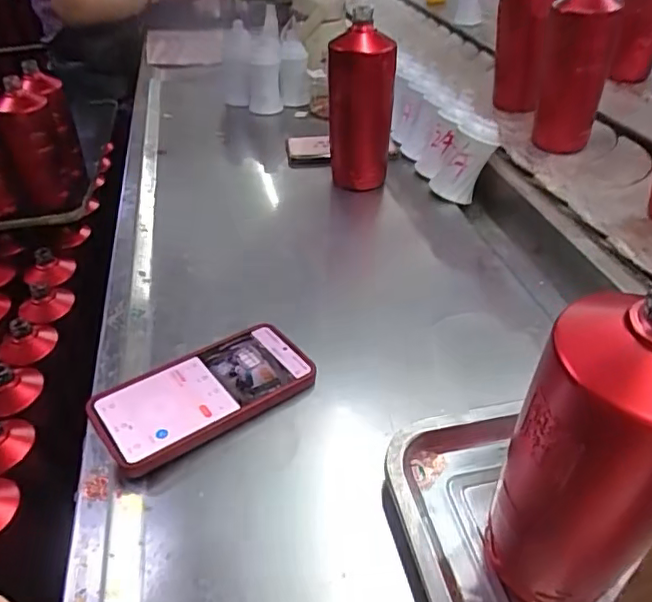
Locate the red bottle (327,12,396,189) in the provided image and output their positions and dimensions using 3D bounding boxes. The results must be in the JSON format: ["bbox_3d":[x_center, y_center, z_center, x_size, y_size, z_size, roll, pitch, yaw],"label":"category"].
[{"bbox_3d":[0.045,-0.251,0.754,0.083,0.207,0.072,1,38,5],"label":"red bottle"}]

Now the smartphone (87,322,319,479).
[{"bbox_3d":[-0.093,0.071,0.451,0.165,0.015,0.082,-25,43,-26],"label":"smartphone"}]

